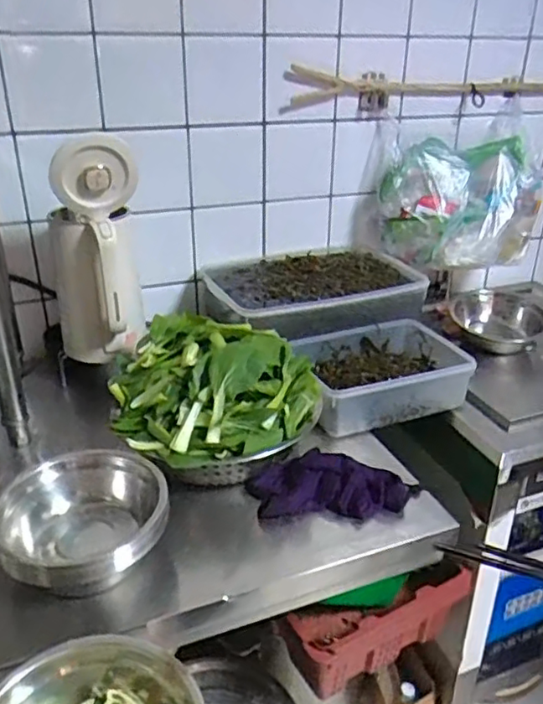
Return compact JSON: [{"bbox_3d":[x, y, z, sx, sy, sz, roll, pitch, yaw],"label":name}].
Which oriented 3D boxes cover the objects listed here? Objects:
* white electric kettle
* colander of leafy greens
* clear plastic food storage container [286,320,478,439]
[{"bbox_3d":[-0.289,-0.161,1.005,0.139,0.363,0.200,-9,29,-18],"label":"white electric kettle"},{"bbox_3d":[-0.079,0.057,0.883,0.289,0.154,0.252,-4,28,-9],"label":"colander of leafy greens"},{"bbox_3d":[0.191,0.038,1.044,0.279,0.095,0.200,-7,28,-14],"label":"clear plastic food storage container"}]

